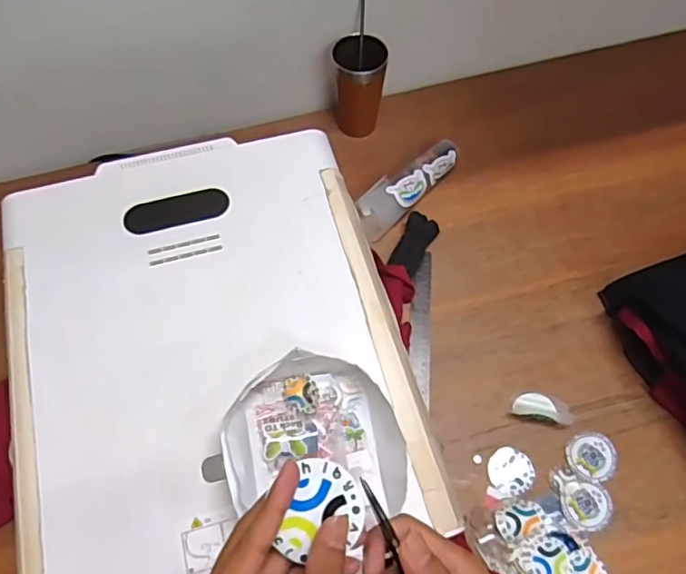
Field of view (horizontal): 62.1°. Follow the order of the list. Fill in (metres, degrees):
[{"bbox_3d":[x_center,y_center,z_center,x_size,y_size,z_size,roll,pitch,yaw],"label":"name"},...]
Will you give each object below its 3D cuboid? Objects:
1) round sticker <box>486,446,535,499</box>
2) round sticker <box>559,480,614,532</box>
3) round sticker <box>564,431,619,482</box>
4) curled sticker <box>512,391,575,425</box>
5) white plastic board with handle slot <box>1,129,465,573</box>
[{"bbox_3d":[0.209,0.229,0.711,0.055,0.009,0.057,1,62,-2],"label":"round sticker"},{"bbox_3d":[0.295,0.265,0.689,0.060,0.004,0.055,-2,66,4],"label":"round sticker"},{"bbox_3d":[0.311,0.212,0.712,0.058,0.004,0.058,-4,67,9],"label":"round sticker"},{"bbox_3d":[0.261,0.157,0.744,0.074,0.012,0.037,15,62,6],"label":"curled sticker"},{"bbox_3d":[-0.143,0.052,0.606,0.396,0.029,0.493,-15,63,-10],"label":"white plastic board with handle slot"}]

